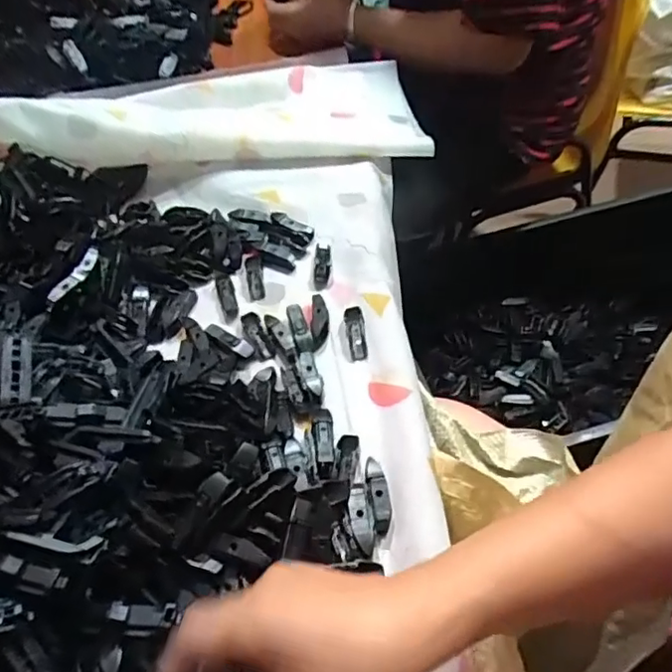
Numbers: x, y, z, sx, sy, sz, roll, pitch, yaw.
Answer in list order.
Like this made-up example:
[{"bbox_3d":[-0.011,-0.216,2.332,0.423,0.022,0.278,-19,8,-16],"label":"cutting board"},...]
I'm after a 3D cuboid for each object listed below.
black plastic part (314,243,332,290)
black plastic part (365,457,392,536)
[{"bbox_3d":[-0.013,-0.071,0.580,0.016,0.012,0.059,-3,50,5],"label":"black plastic part"},{"bbox_3d":[0.030,0.112,0.414,0.014,0.008,0.056,-9,50,0],"label":"black plastic part"}]

